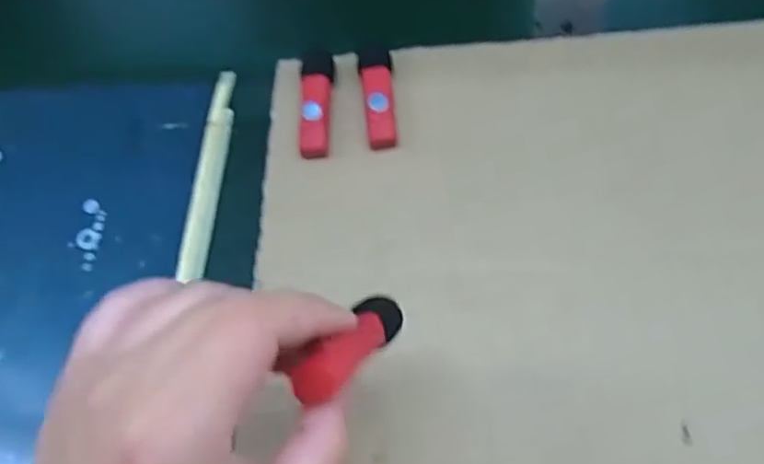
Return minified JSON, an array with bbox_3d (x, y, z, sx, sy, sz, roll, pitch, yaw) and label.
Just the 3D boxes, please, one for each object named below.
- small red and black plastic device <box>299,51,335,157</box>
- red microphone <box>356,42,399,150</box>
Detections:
[{"bbox_3d":[-0.036,-0.070,0.372,0.018,0.008,0.060,0,74,3],"label":"small red and black plastic device"},{"bbox_3d":[-0.002,-0.076,0.370,0.017,0.013,0.063,-6,75,-2],"label":"red microphone"}]

